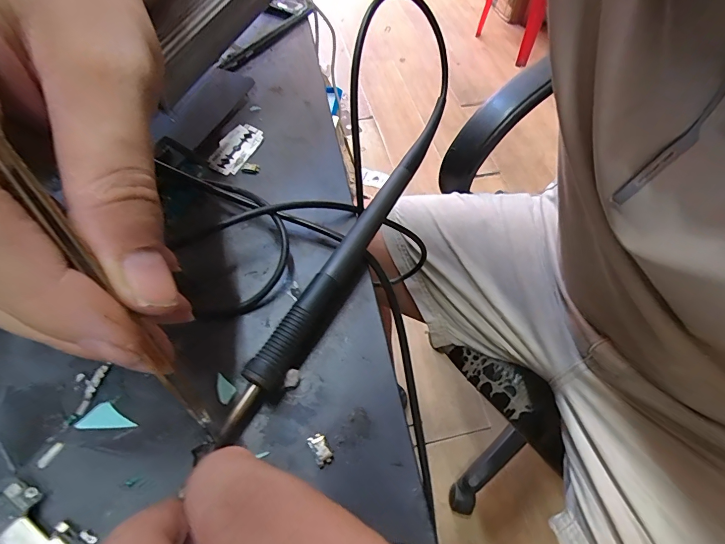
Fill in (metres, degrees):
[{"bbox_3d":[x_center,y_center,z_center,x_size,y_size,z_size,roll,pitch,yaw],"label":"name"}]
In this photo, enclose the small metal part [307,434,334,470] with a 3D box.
[{"bbox_3d":[-0.016,0.068,0.150,0.007,0.004,0.012,-24,60,-18],"label":"small metal part"}]

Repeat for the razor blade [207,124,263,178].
[{"bbox_3d":[-0.079,-0.078,0.243,0.019,0.004,0.041,26,62,-3],"label":"razor blade"}]

